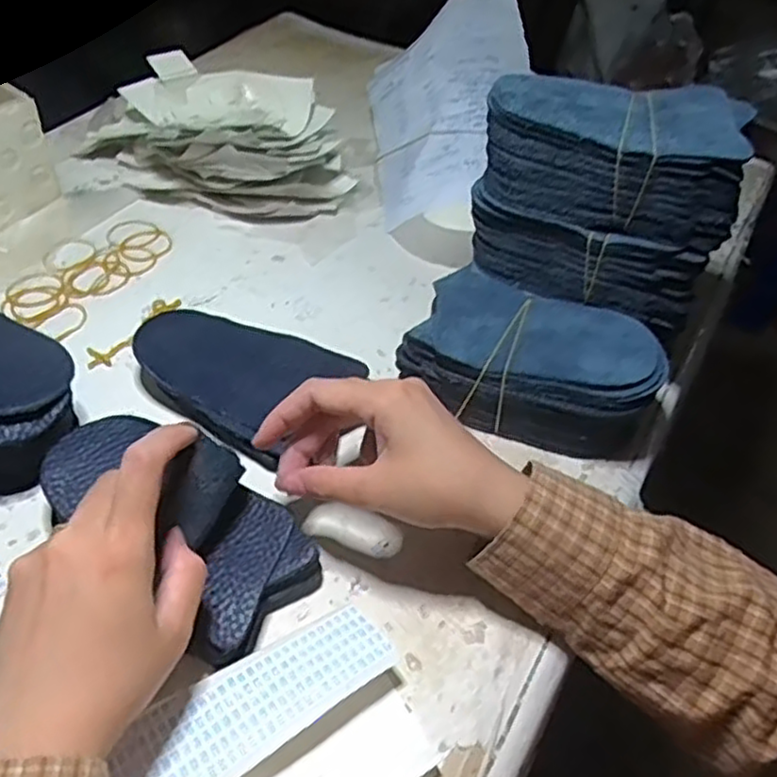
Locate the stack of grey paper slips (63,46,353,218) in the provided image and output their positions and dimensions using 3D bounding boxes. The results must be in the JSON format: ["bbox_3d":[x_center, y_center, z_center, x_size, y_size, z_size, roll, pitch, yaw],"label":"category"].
[{"bbox_3d":[-0.161,-0.228,0.632,0.261,0.079,0.130,28,51,20],"label":"stack of grey paper slips"}]

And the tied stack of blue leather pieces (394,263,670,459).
[{"bbox_3d":[0.093,-0.015,0.460,0.145,0.068,0.088,25,50,18],"label":"tied stack of blue leather pieces"}]

